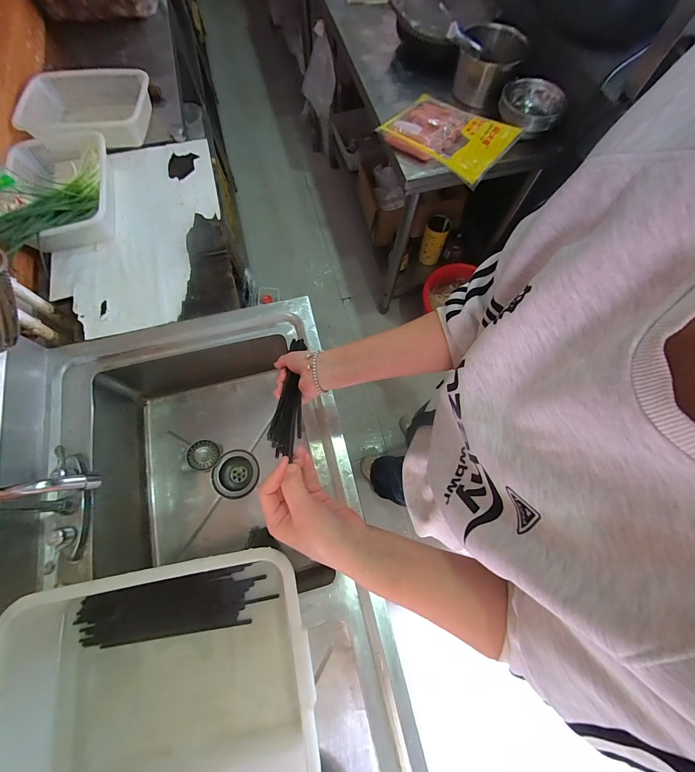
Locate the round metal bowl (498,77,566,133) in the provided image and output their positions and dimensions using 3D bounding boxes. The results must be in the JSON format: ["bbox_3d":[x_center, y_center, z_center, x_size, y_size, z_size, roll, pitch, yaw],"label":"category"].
[{"bbox_3d":[0.481,-0.740,0.832,0.151,0.042,0.149,0,71,-1],"label":"round metal bowl"}]

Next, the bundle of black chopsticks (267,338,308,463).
[{"bbox_3d":[-0.086,-0.003,0.472,0.030,0.030,0.245,-2,39,-2],"label":"bundle of black chopsticks"}]

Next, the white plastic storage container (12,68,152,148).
[{"bbox_3d":[-0.673,-0.721,0.840,0.293,0.082,0.240,3,71,0],"label":"white plastic storage container"}]

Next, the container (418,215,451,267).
[{"bbox_3d":[0.364,-0.615,1.362,0.093,0.177,0.116,17,72,5],"label":"container"}]

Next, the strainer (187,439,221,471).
[{"bbox_3d":[-0.347,0.168,0.770,0.071,0.016,0.072,0,89,-24],"label":"strainer"}]

